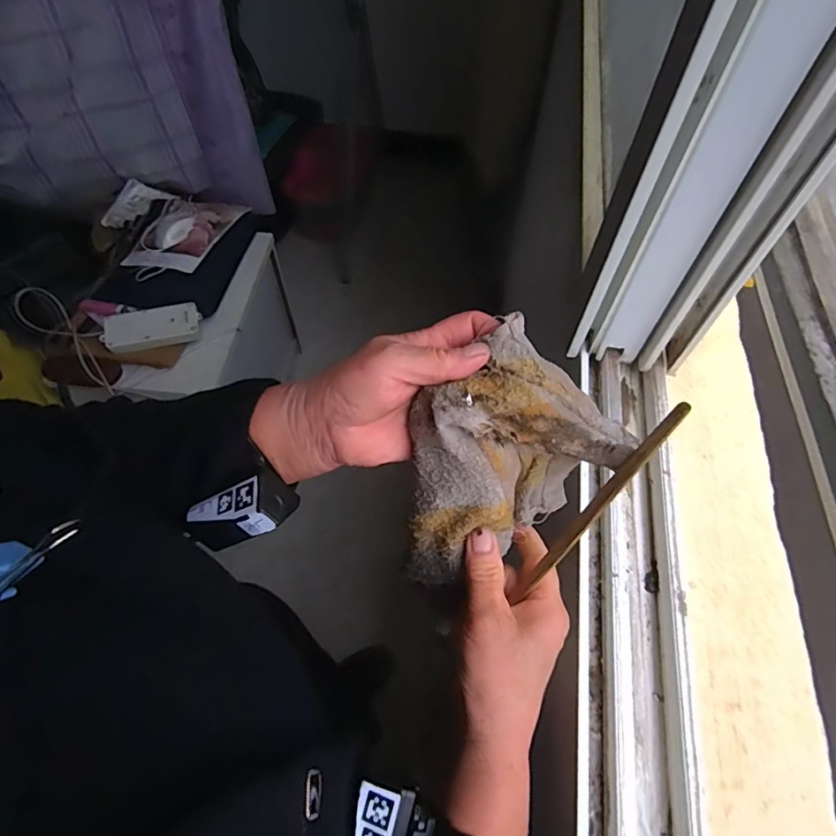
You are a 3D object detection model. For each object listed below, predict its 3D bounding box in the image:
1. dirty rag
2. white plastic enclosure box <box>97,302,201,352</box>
[{"bbox_3d":[0.045,0.028,0.324,0.119,0.130,0.086,-23,61,-13],"label":"dirty rag"},{"bbox_3d":[-0.533,-0.181,1.031,0.177,0.032,0.083,-12,59,-7],"label":"white plastic enclosure box"}]

